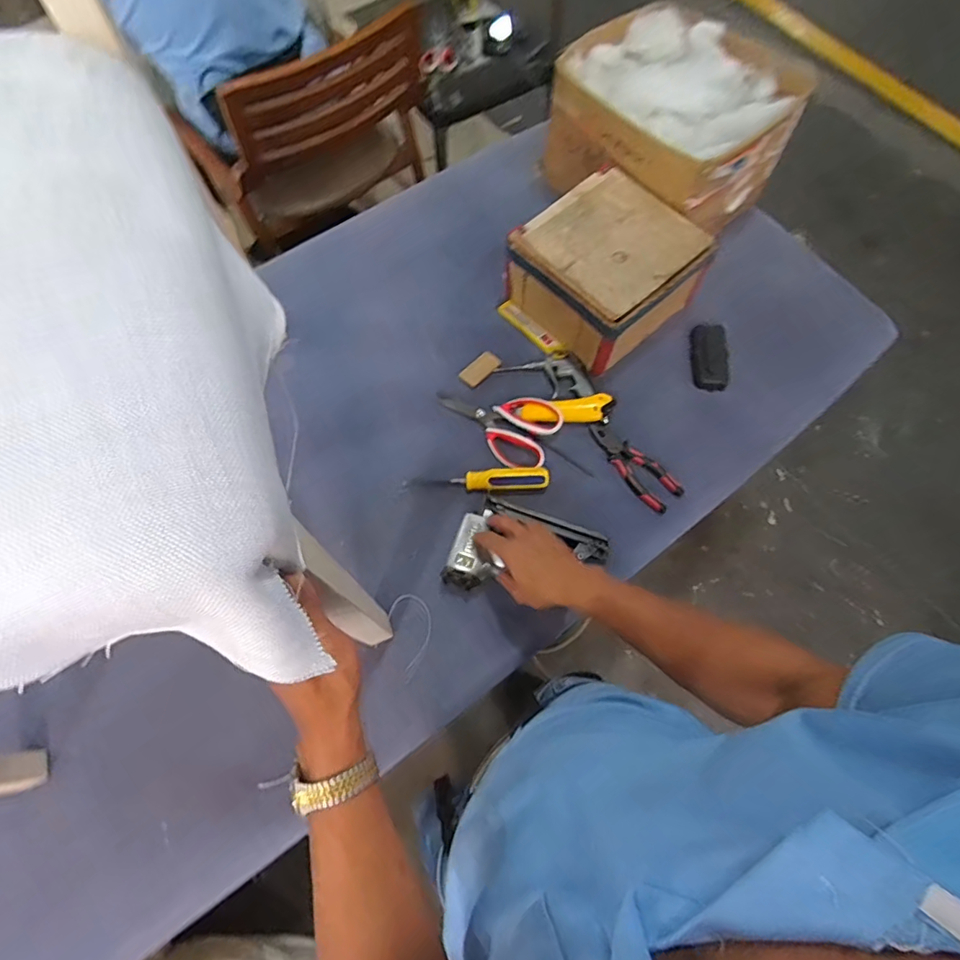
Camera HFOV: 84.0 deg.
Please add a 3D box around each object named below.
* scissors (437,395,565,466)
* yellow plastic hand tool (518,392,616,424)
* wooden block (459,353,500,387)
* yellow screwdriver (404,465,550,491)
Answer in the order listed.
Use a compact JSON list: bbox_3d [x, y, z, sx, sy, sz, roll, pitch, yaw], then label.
[{"bbox_3d":[0.021,-0.089,0.773,0.180,0.022,0.100,24,70,9],"label":"scissors"},{"bbox_3d":[0.129,-0.099,0.771,0.138,0.024,0.034,-6,68,-3],"label":"yellow plastic hand tool"},{"bbox_3d":[0.001,-0.171,0.815,0.034,0.005,0.066,43,74,15],"label":"wooden block"},{"bbox_3d":[-0.003,0.004,0.739,0.193,0.022,0.034,-5,68,-2],"label":"yellow screwdriver"}]

